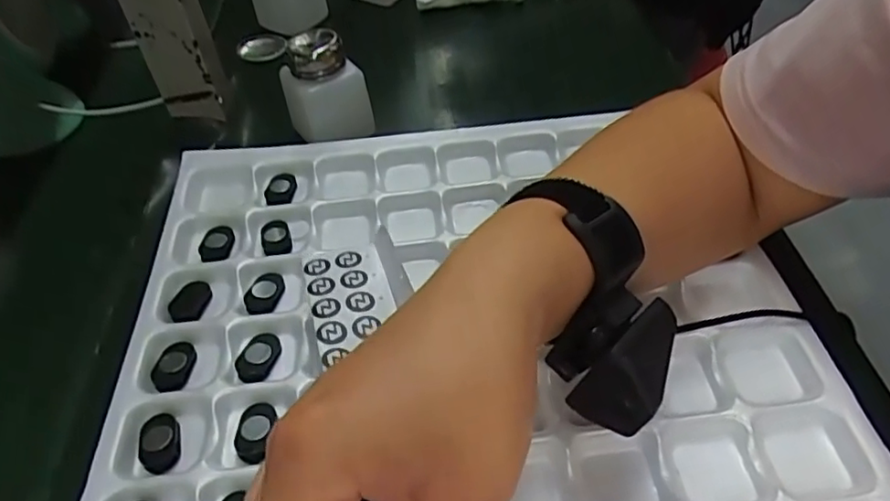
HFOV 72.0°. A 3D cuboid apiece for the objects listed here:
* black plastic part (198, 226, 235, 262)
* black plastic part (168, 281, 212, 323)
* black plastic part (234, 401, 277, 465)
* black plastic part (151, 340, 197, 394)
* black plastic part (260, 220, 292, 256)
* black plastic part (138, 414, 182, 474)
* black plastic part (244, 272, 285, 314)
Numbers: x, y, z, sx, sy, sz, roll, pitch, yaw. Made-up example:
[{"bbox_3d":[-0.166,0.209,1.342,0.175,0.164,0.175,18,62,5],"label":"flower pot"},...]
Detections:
[{"bbox_3d":[-0.144,-0.003,0.385,0.020,0.008,0.030,-6,48,-3],"label":"black plastic part"},{"bbox_3d":[-0.150,0.030,0.359,0.019,0.005,0.029,3,48,6],"label":"black plastic part"},{"bbox_3d":[-0.095,0.088,0.300,0.019,0.008,0.030,2,48,5],"label":"black plastic part"},{"bbox_3d":[-0.145,0.063,0.329,0.018,0.010,0.029,-8,48,-5],"label":"black plastic part"},{"bbox_3d":[-0.106,-0.008,0.385,0.018,0.008,0.033,-15,49,-11],"label":"black plastic part"},{"bbox_3d":[-0.139,0.093,0.299,0.018,0.006,0.030,-16,49,-12],"label":"black plastic part"},{"bbox_3d":[-0.106,0.024,0.359,0.020,0.008,0.031,4,48,6],"label":"black plastic part"}]

